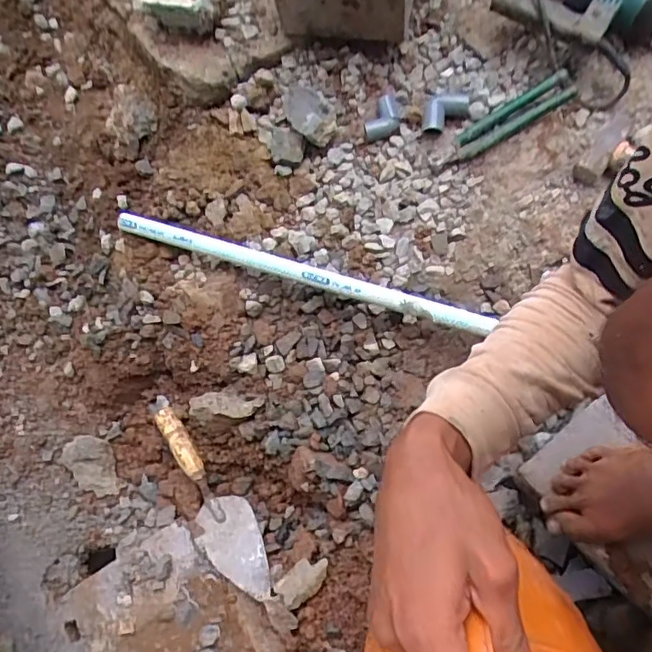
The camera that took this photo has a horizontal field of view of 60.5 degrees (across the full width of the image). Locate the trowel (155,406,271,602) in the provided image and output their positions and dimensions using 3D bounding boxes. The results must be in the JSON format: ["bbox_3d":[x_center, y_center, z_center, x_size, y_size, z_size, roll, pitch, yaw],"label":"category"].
[{"bbox_3d":[-0.172,0.245,0.813,0.084,0.050,0.322,-29,68,-10],"label":"trowel"}]

